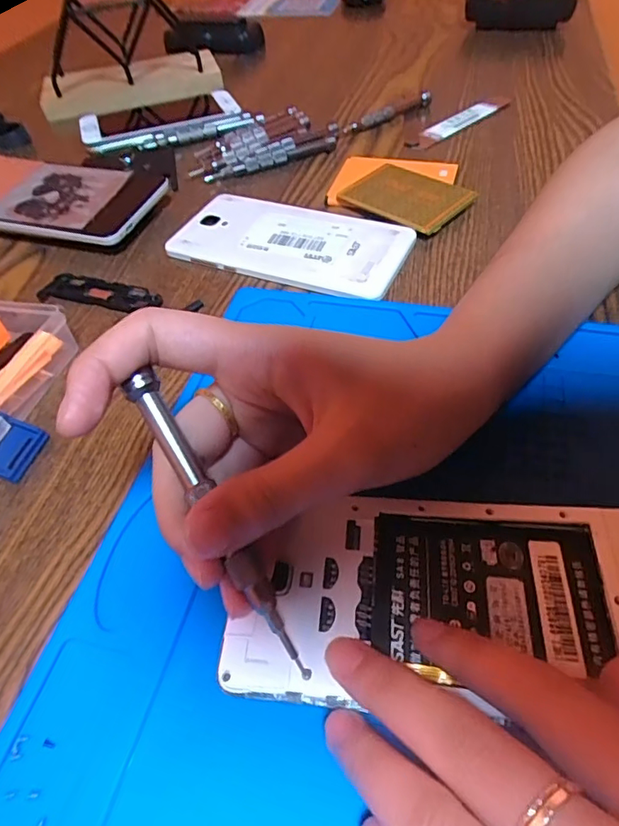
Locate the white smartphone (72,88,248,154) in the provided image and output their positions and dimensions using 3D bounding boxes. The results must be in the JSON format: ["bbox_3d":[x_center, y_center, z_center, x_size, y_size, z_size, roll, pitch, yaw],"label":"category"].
[{"bbox_3d":[-0.127,-0.252,0.440,0.134,0.010,0.079,-18,51,-9],"label":"white smartphone"}]

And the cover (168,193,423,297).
[{"bbox_3d":[-0.013,-0.105,0.316,0.142,0.008,0.069,18,54,19],"label":"cover"}]

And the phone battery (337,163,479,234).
[{"bbox_3d":[0.063,-0.143,0.335,0.074,0.005,0.056,31,60,27],"label":"phone battery"}]

